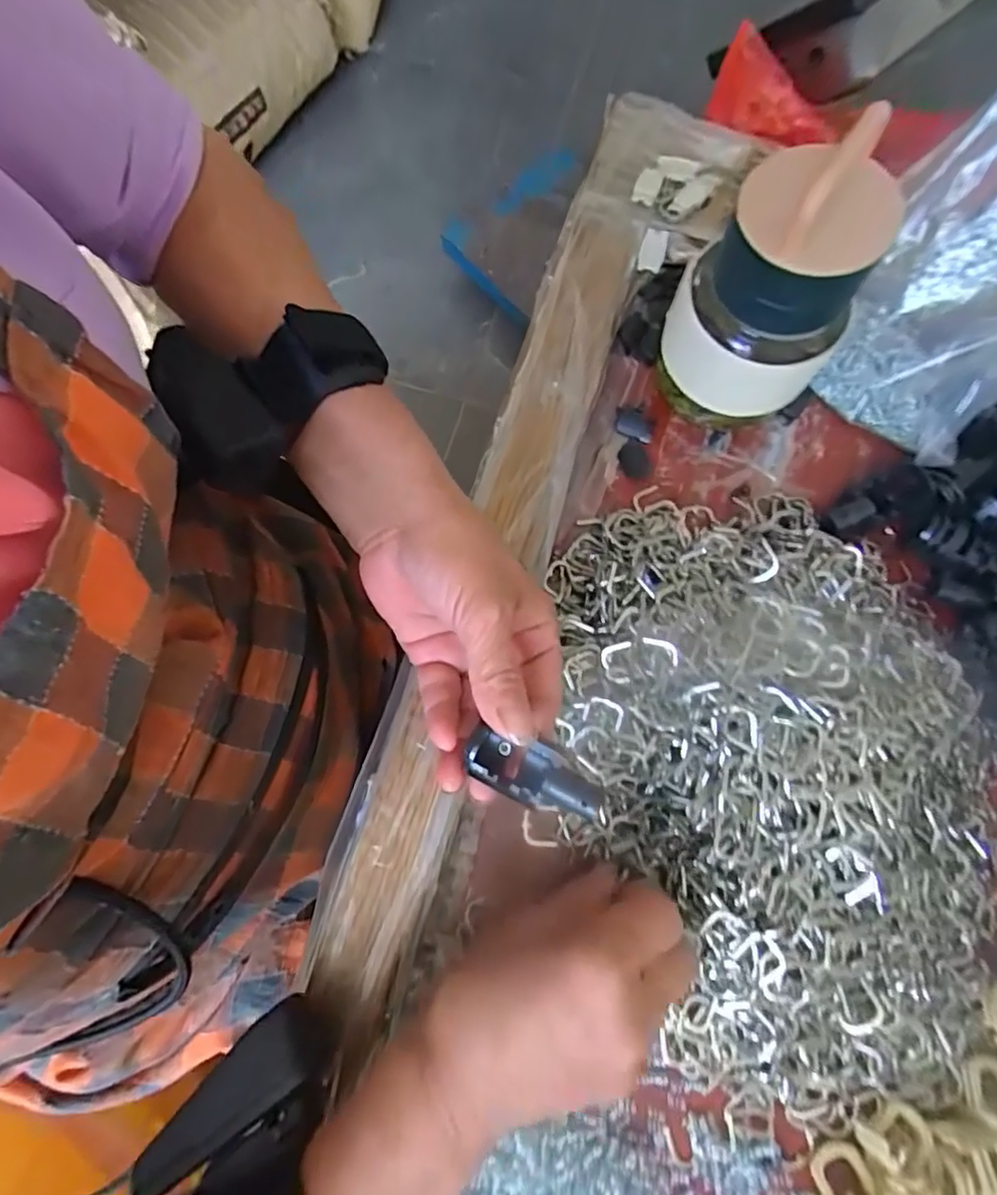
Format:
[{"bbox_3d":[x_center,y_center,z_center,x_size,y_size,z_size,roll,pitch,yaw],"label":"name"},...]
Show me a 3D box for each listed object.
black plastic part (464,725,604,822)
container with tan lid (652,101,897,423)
[{"bbox_3d":[0.014,0.068,0.217,0.052,0.020,0.021,18,79,18],"label":"black plastic part"},{"bbox_3d":[0.119,-0.132,0.255,0.075,0.115,0.060,14,79,4],"label":"container with tan lid"}]

